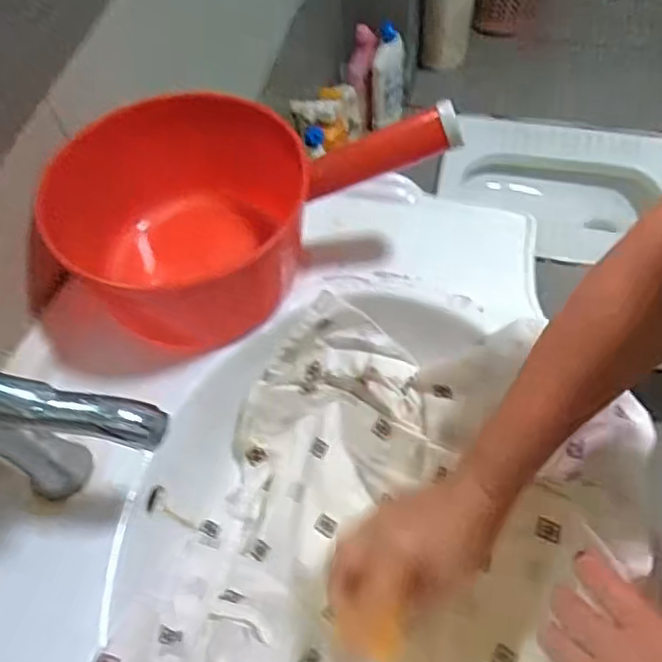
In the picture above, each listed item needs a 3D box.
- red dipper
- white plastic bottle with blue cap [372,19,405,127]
[{"bbox_3d":[-0.060,-0.100,0.504,0.314,0.138,0.133,-13,58,13],"label":"red dipper"},{"bbox_3d":[0.121,-0.531,1.320,0.064,0.204,0.066,3,39,6],"label":"white plastic bottle with blue cap"}]

